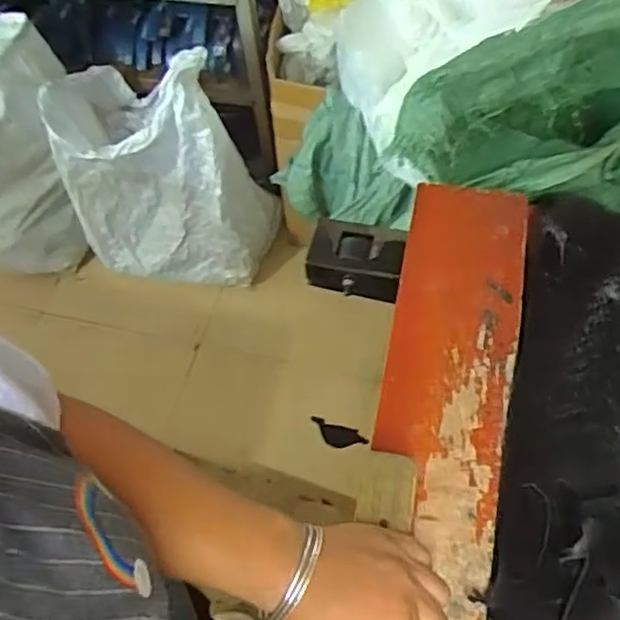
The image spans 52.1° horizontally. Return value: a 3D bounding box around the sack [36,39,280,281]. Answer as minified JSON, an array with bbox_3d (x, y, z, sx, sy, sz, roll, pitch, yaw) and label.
[{"bbox_3d":[-0.367,-0.351,1.578,0.488,0.675,0.277,12,61,10],"label":"sack"}]

